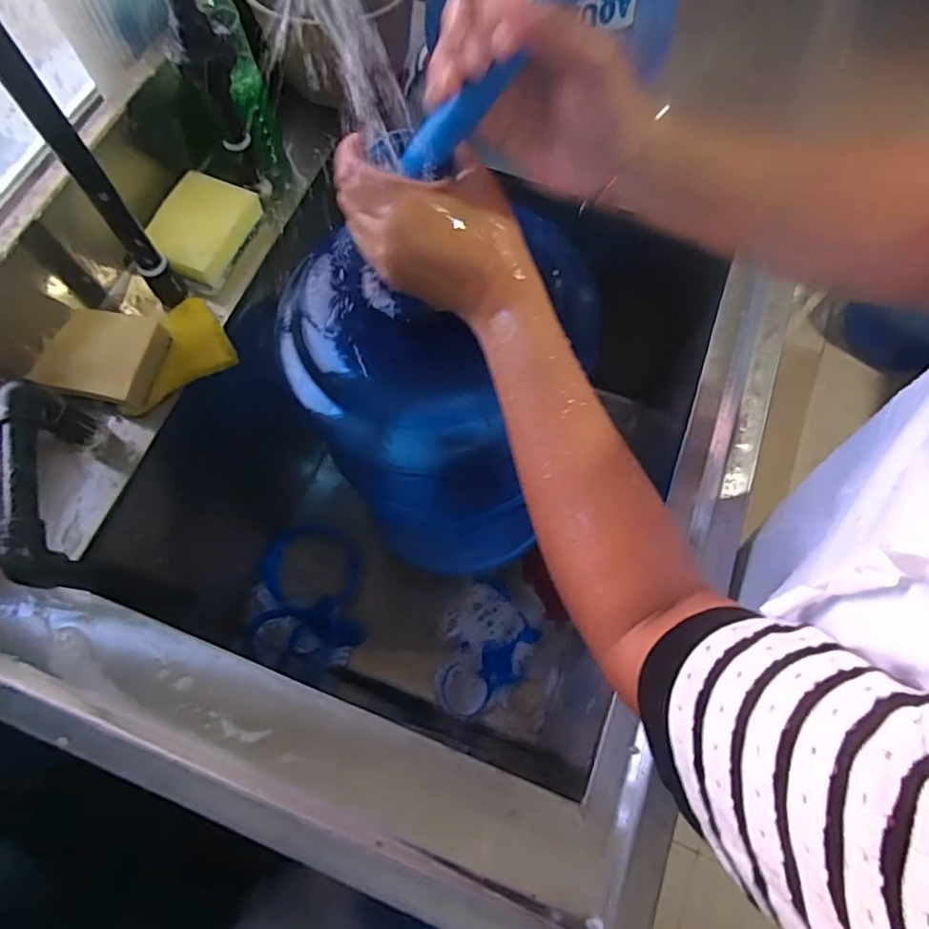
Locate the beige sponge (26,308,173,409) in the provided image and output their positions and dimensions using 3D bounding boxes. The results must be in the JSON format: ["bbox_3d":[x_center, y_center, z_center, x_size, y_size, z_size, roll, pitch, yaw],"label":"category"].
[{"bbox_3d":[-0.315,-0.094,0.499,0.104,0.028,0.072,14,69,7],"label":"beige sponge"}]

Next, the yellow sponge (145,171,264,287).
[{"bbox_3d":[-0.246,-0.226,0.553,0.072,0.035,0.108,13,69,7],"label":"yellow sponge"}]

